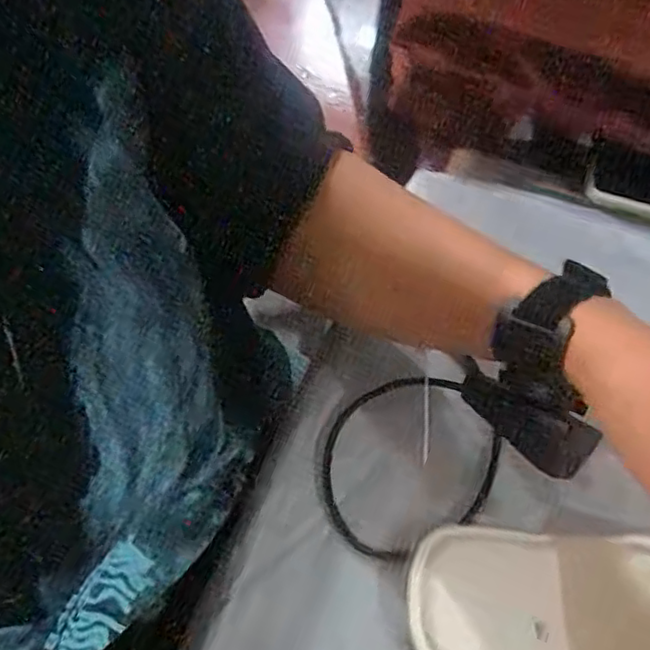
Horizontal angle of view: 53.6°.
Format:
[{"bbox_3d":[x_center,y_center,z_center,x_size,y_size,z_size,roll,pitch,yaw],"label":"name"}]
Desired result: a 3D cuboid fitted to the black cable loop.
[{"bbox_3d":[0.046,0.081,0.377,0.104,0.022,0.092,-27,66,-10],"label":"black cable loop"}]

